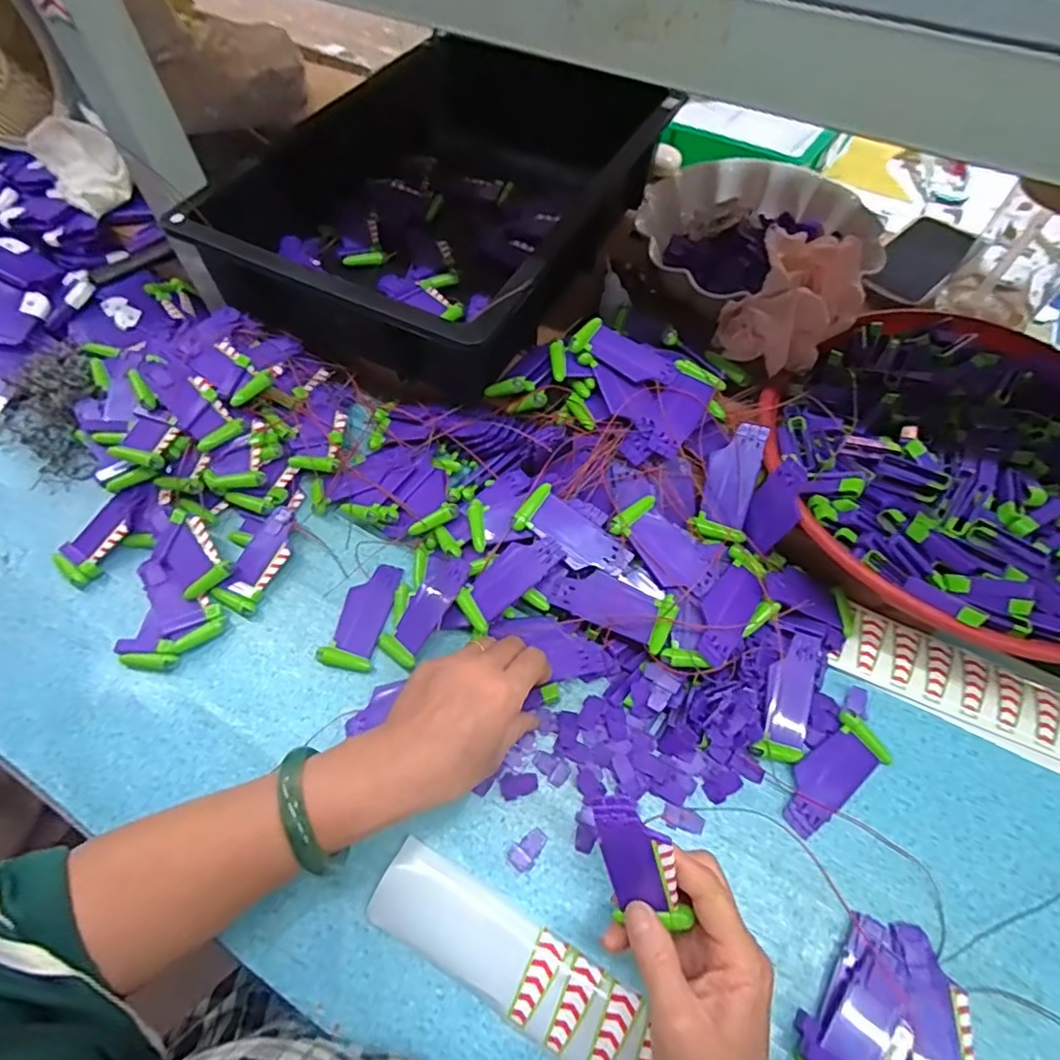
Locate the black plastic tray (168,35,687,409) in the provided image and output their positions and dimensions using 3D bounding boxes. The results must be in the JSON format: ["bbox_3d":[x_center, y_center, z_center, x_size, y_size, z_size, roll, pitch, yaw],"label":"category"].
[{"bbox_3d":[-0.080,-0.316,0.576,0.311,0.122,0.394,25,62,14],"label":"black plastic tray"}]

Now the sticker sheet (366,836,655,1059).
[{"bbox_3d":[-0.009,0.264,0.343,0.190,0.011,0.050,25,68,17],"label":"sticker sheet"}]

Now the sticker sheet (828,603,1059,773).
[{"bbox_3d":[0.323,0.117,0.421,0.178,0.007,0.058,25,65,14],"label":"sticker sheet"}]

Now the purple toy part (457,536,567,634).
[{"bbox_3d":[-0.015,0.036,0.428,0.086,0.007,0.036,-45,65,4],"label":"purple toy part"}]

